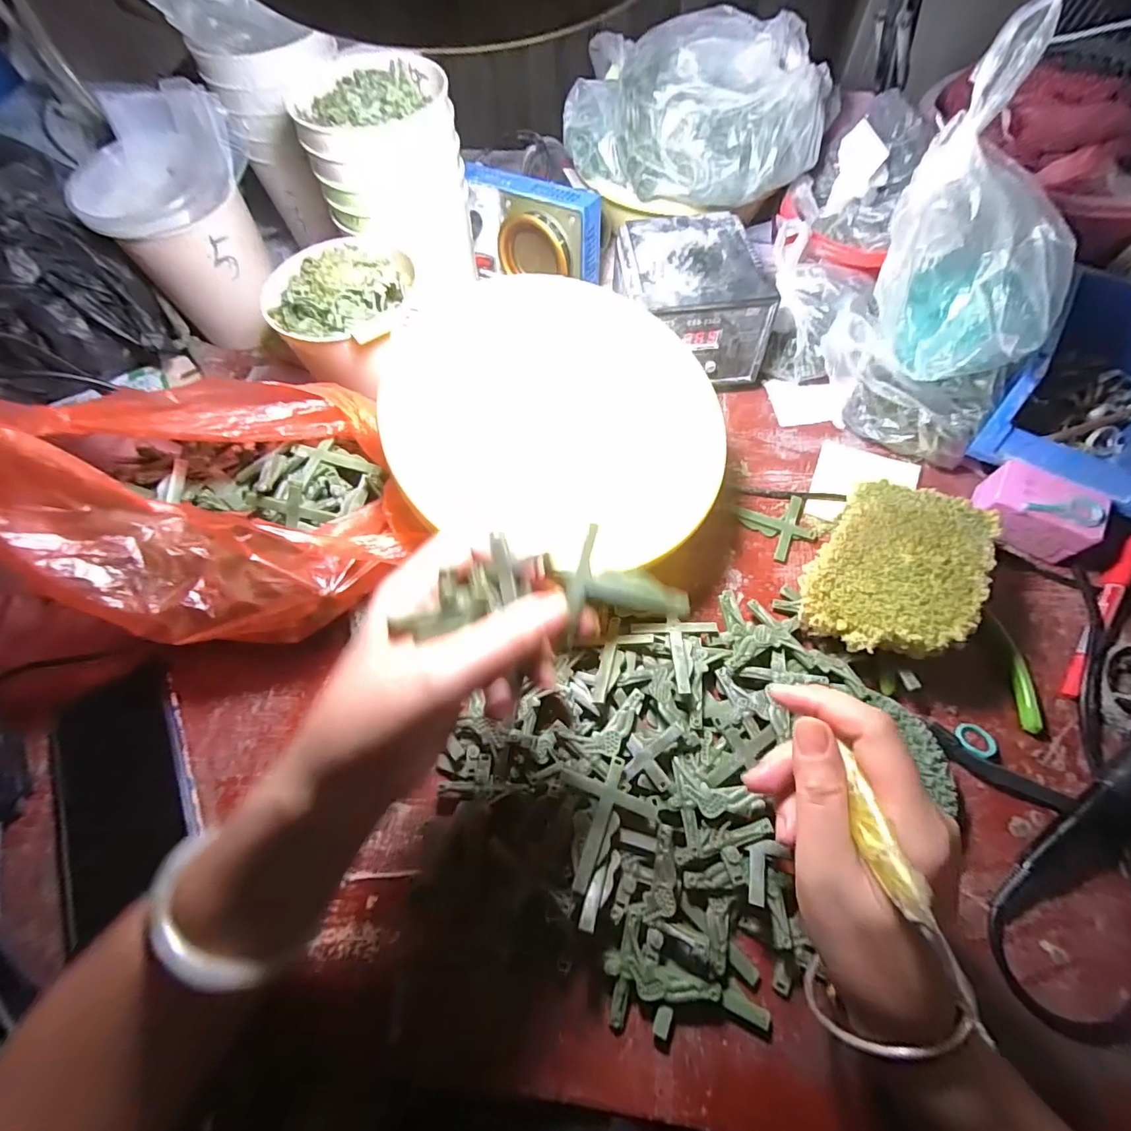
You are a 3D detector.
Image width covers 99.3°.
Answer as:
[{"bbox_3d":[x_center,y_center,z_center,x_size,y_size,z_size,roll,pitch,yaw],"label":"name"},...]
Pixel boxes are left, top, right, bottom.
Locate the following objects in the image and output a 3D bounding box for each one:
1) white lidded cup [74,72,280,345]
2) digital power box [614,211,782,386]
[{"bbox_3d":[-0.339,-0.311,0.446,0.130,0.164,0.116,-39,69,-14],"label":"white lidded cup"},{"bbox_3d":[0.105,-0.241,0.428,0.115,0.072,0.140,-7,65,0],"label":"digital power box"}]

